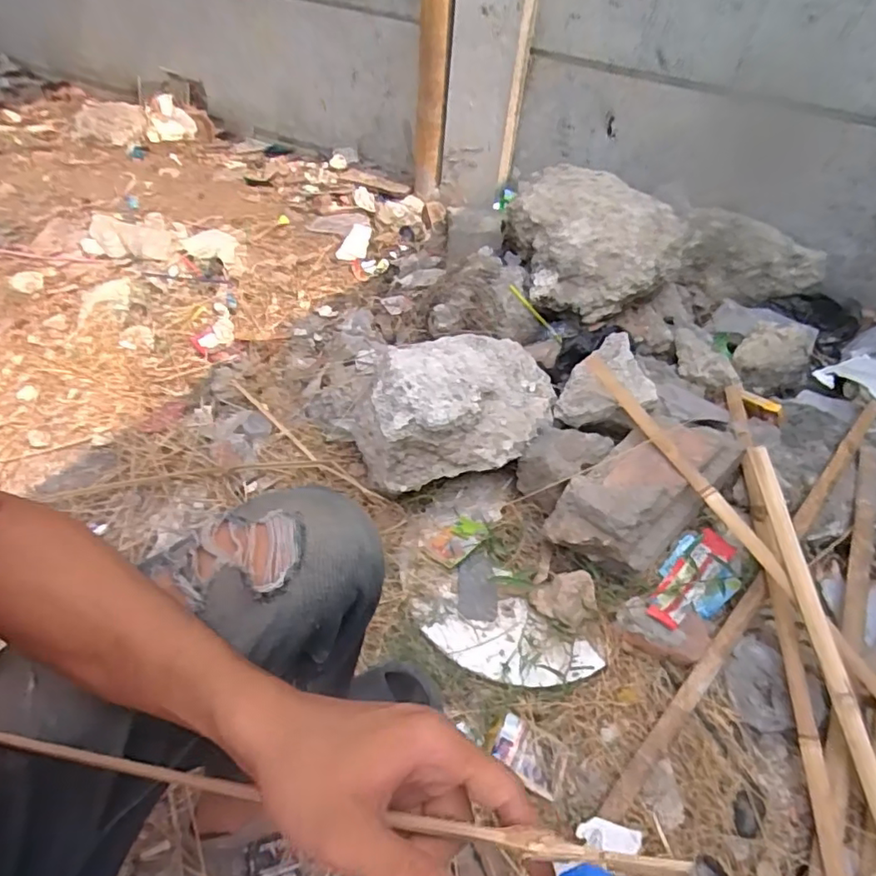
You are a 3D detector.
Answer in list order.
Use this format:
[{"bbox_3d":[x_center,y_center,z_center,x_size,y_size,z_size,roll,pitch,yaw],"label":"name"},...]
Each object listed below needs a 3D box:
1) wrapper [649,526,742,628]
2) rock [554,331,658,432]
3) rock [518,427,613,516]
[{"bbox_3d":[0.390,0.227,0.898,0.202,0.040,0.106,-31,56,-29],"label":"wrapper"},{"bbox_3d":[0.319,-0.096,1.061,0.155,0.091,0.188,22,49,15],"label":"rock"},{"bbox_3d":[0.206,0.042,0.969,0.143,0.090,0.107,-32,57,-29],"label":"rock"}]

